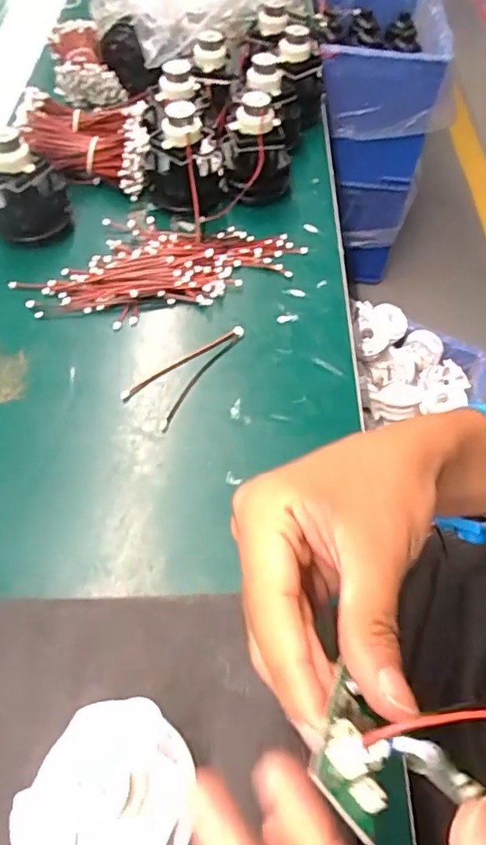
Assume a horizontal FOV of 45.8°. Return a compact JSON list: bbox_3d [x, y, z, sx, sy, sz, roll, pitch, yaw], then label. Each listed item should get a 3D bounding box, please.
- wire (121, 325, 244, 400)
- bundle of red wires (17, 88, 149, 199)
[{"bbox_3d":[-0.045,-0.047,0.433,0.110,0.008,0.010,-31,62,-25],"label":"wire"},{"bbox_3d":[-0.153,-0.267,0.552,0.124,0.050,0.107,-3,55,-5],"label":"bundle of red wires"}]

